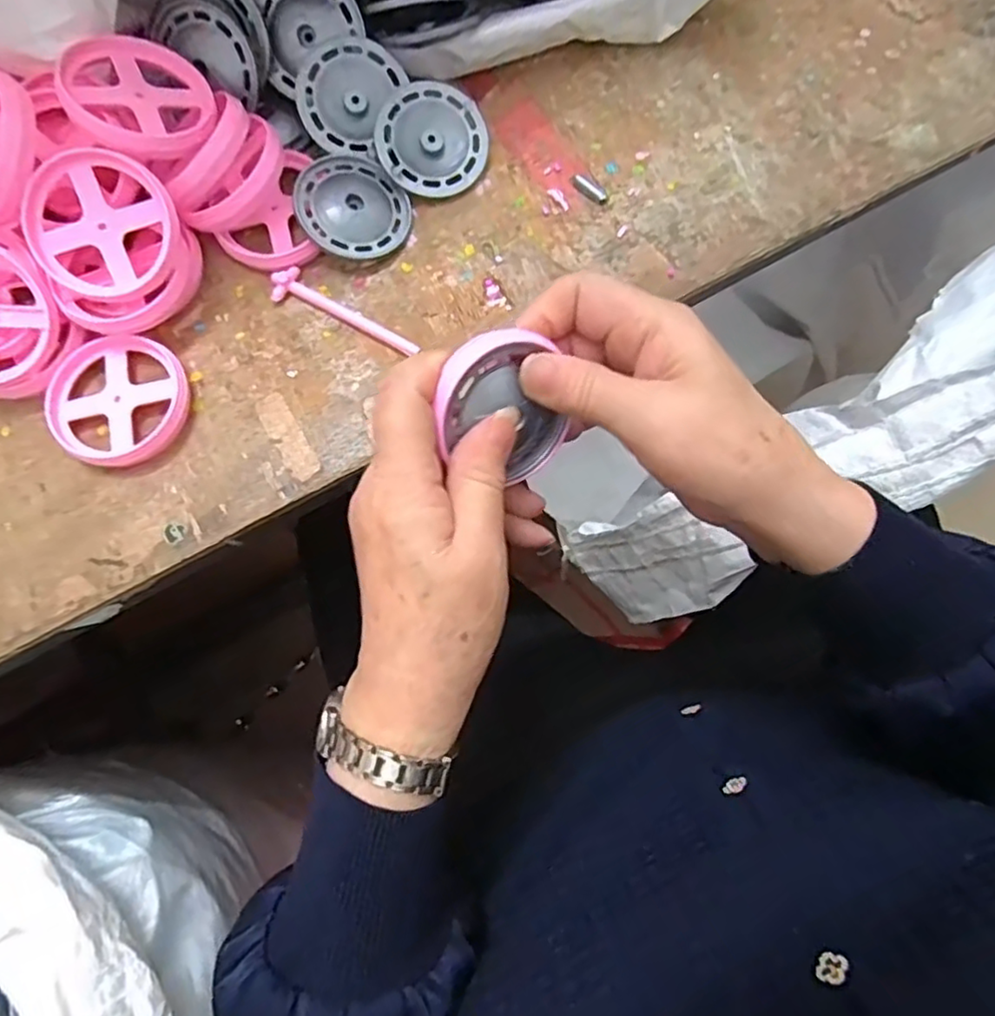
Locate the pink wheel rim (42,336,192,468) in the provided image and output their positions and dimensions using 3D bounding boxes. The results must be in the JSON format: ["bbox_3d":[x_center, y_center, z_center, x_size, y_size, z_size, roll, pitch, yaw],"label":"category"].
[{"bbox_3d":[-0.181,-0.052,0.312,0.065,0.013,0.063,0,77,0],"label":"pink wheel rim"}]

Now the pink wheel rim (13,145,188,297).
[{"bbox_3d":[-0.181,-0.131,0.297,0.062,0.009,0.062,-2,103,-11],"label":"pink wheel rim"}]

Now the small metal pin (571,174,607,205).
[{"bbox_3d":[0.049,-0.170,0.344,0.024,0.004,0.007,43,81,9],"label":"small metal pin"}]

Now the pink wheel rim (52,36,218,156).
[{"bbox_3d":[-0.168,-0.194,0.303,0.064,0.008,0.058,-15,83,-29],"label":"pink wheel rim"}]

